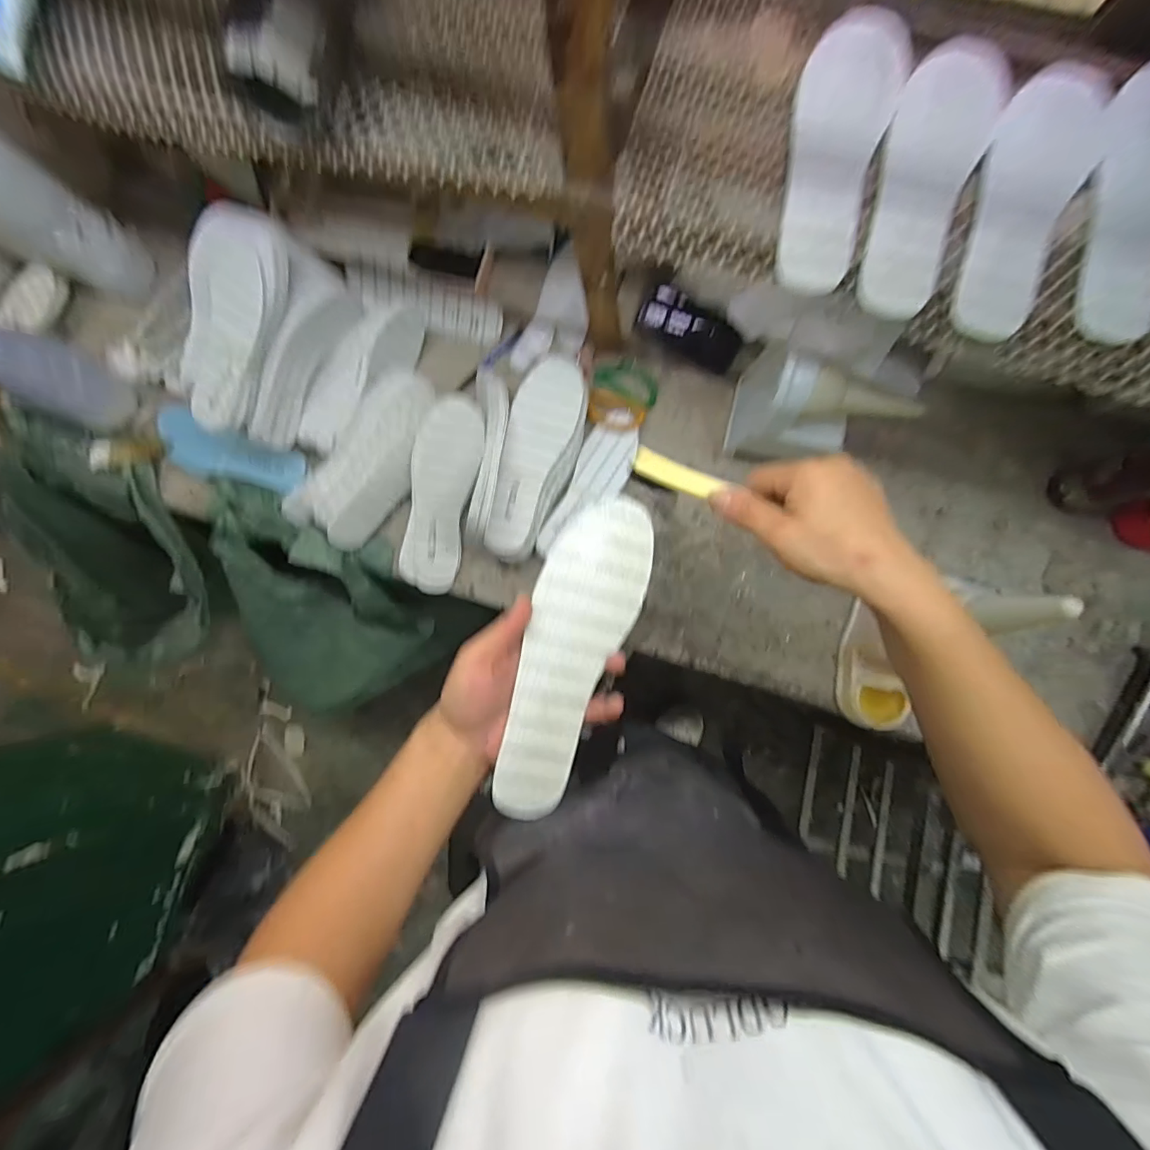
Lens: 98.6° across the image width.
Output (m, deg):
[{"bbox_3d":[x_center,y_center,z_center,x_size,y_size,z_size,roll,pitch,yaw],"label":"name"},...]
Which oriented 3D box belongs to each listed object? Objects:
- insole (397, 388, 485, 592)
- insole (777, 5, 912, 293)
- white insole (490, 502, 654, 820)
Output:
[{"bbox_3d":[-0.191,-0.114,0.699,0.090,0.019,0.270,11,94,-27],"label":"insole"},{"bbox_3d":[0.214,-0.357,0.407,0.078,0.014,0.242,18,88,3],"label":"insole"},{"bbox_3d":[-0.003,0.060,0.372,0.074,0.025,0.243,18,88,3],"label":"white insole"}]

